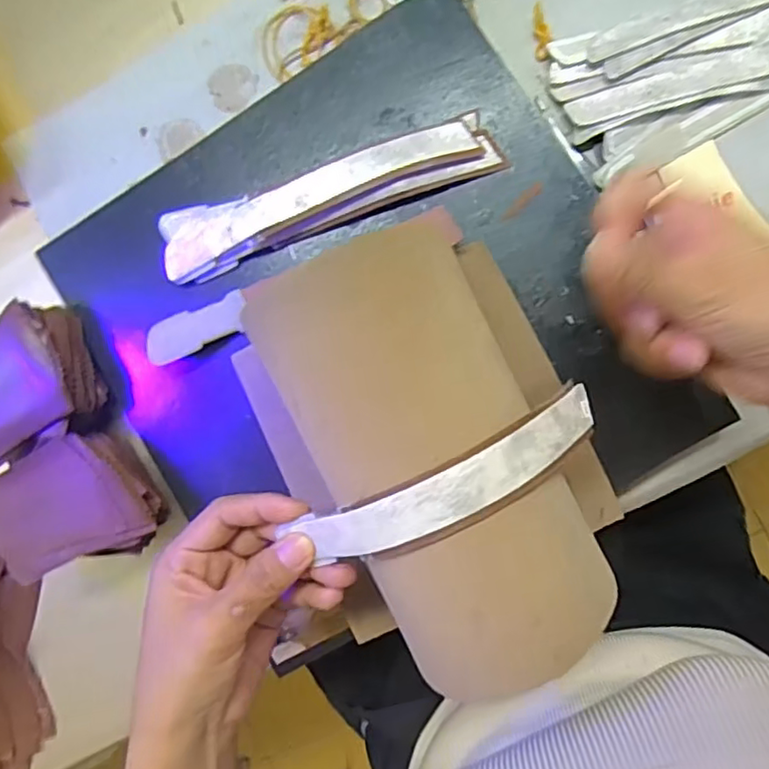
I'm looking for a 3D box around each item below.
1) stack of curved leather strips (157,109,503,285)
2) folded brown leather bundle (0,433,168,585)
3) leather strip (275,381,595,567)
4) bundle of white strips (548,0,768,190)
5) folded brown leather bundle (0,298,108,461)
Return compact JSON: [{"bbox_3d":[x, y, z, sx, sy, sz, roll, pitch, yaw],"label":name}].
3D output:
[{"bbox_3d":[-0.033,-0.107,0.351,0.200,0.019,0.040,-16,90,6],"label":"stack of curved leather strips"},{"bbox_3d":[-0.180,0.068,0.360,0.096,0.038,0.070,-16,90,6],"label":"folded brown leather bundle"},{"bbox_3d":[0.026,0.042,0.250,0.138,0.052,0.024,-27,89,3],"label":"leather strip"},{"bbox_3d":[0.205,-0.190,0.343,0.203,0.020,0.084,-20,89,5],"label":"bundle of white strips"},{"bbox_3d":[-0.217,0.003,0.365,0.091,0.034,0.066,-35,88,5],"label":"folded brown leather bundle"}]

